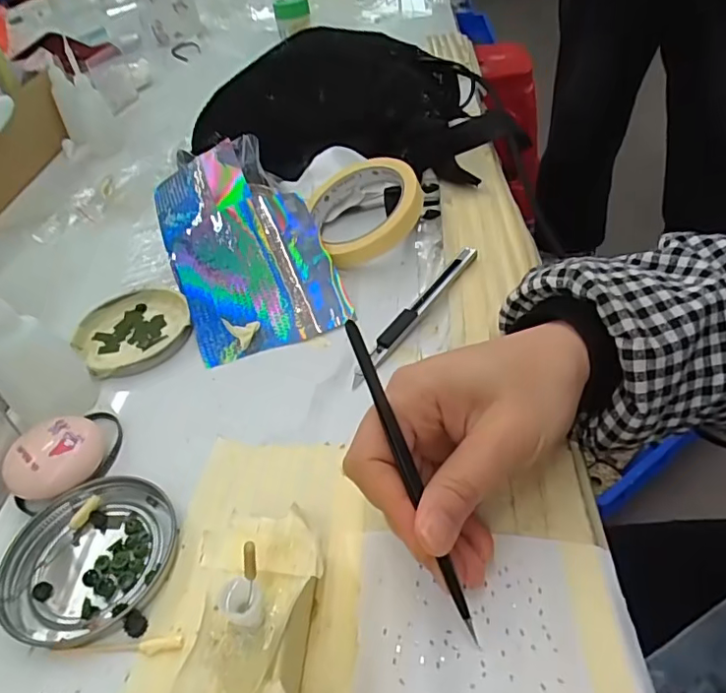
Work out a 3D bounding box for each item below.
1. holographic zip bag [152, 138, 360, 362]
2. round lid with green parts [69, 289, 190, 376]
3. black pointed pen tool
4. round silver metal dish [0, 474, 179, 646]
[{"bbox_3d":[-0.087,-0.077,0.394,0.102,0.029,0.183,-23,63,-8],"label":"holographic zip bag"},{"bbox_3d":[-0.155,-0.012,0.378,0.075,0.010,0.076,-6,41,5],"label":"round lid with green parts"},{"bbox_3d":[0.019,0.051,0.219,0.006,0.008,0.130,-21,87,-16],"label":"black pointed pen tool"},{"bbox_3d":[-0.128,0.097,0.258,0.077,0.011,0.073,-6,41,5],"label":"round silver metal dish"}]

